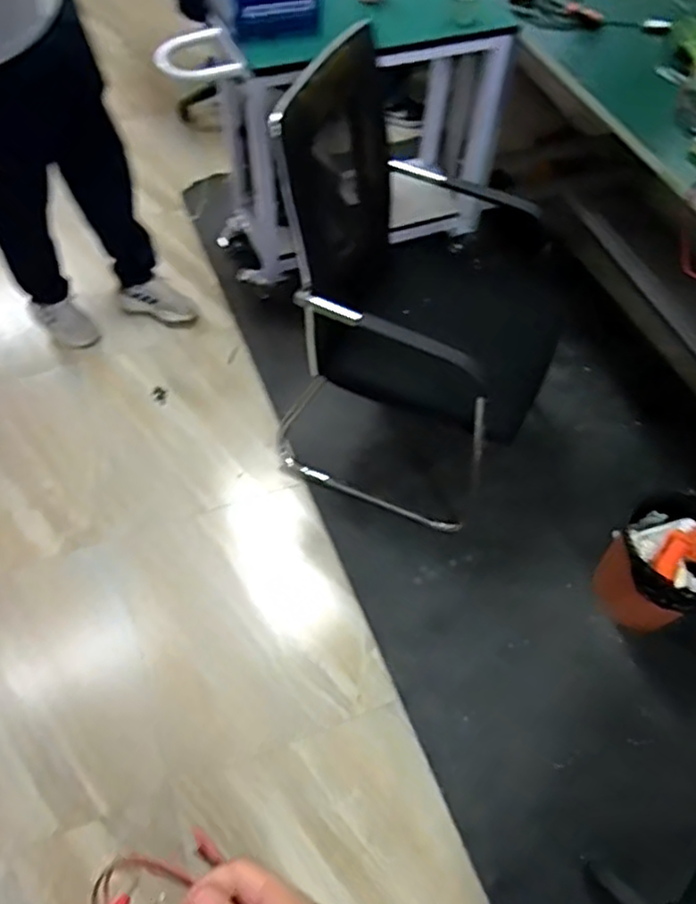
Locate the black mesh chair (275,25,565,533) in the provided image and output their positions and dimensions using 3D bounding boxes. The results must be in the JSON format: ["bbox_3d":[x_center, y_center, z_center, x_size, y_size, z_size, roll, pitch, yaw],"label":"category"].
[{"bbox_3d":[0.180,-0.323,1.509,0.561,0.923,0.574,19,58,9],"label":"black mesh chair"}]

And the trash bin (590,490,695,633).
[{"bbox_3d":[0.730,0.265,1.517,0.261,0.243,0.261,1,57,-2],"label":"trash bin"}]

